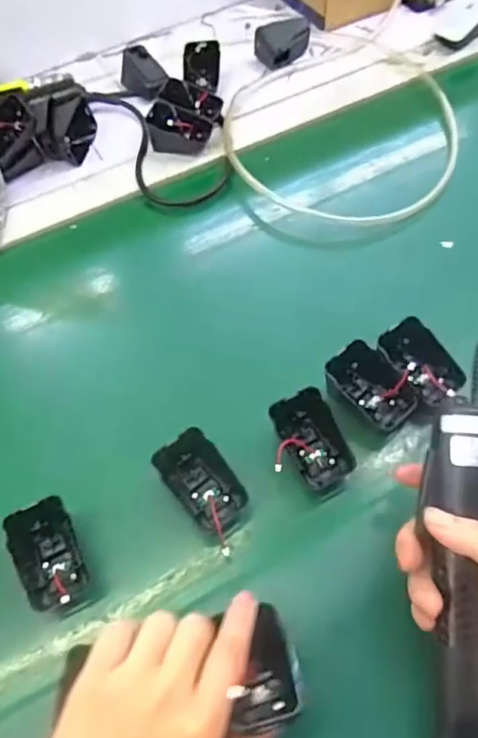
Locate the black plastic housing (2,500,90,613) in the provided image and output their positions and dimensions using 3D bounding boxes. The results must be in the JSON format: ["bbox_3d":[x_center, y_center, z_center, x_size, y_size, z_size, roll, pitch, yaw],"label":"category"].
[{"bbox_3d":[-0.133,0.129,0.406,0.040,0.032,0.070,-21,81,-20],"label":"black plastic housing"}]

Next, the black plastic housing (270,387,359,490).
[{"bbox_3d":[0.053,0.056,0.434,0.048,0.039,0.067,-24,61,-10],"label":"black plastic housing"}]

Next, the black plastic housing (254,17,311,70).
[{"bbox_3d":[0.055,-0.403,0.716,0.073,0.044,0.036,-31,62,-14],"label":"black plastic housing"}]

